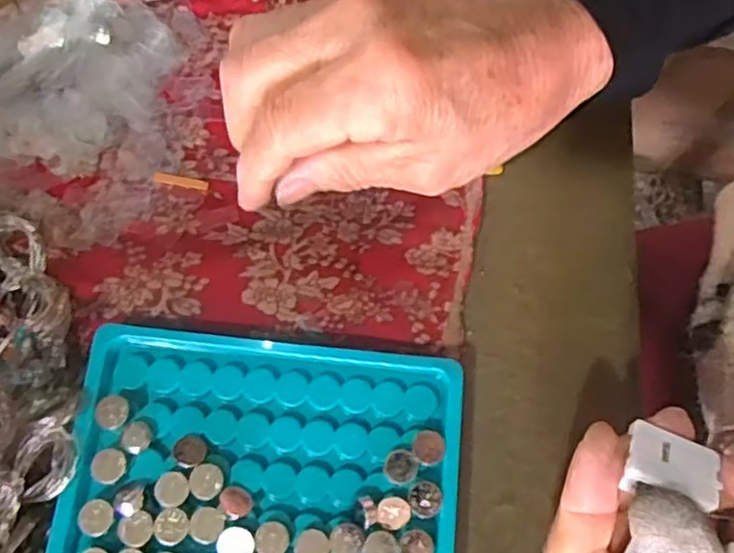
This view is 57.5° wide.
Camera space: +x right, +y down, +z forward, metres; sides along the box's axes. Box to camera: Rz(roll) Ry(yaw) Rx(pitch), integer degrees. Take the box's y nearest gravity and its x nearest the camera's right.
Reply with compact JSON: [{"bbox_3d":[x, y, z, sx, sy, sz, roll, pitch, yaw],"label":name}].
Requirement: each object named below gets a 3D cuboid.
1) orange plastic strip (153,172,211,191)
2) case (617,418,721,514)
[{"bbox_3d":[-0.076,-0.039,0.274,0.022,0.004,0.004,7,71,0],"label":"orange plastic strip"},{"bbox_3d":[0.090,0.056,0.198,0.025,0.006,0.022,24,48,5],"label":"case"}]

